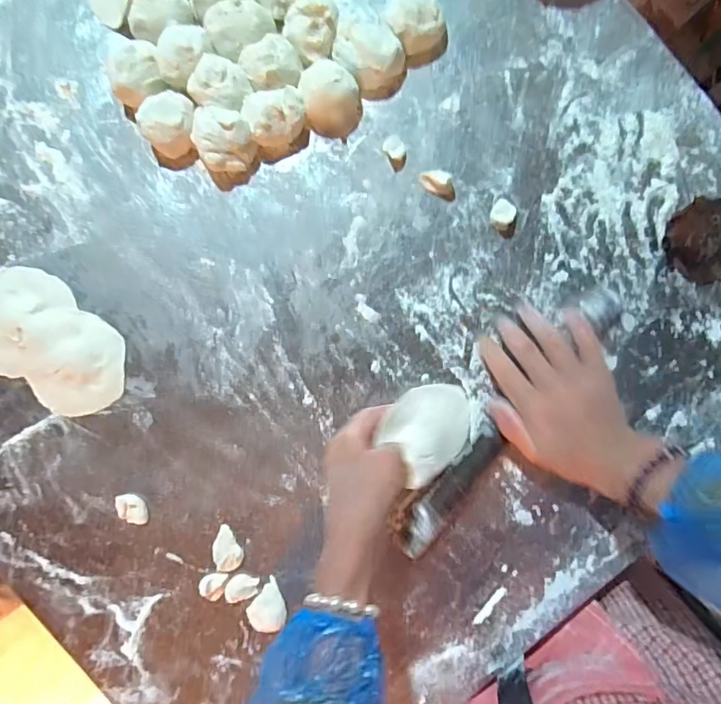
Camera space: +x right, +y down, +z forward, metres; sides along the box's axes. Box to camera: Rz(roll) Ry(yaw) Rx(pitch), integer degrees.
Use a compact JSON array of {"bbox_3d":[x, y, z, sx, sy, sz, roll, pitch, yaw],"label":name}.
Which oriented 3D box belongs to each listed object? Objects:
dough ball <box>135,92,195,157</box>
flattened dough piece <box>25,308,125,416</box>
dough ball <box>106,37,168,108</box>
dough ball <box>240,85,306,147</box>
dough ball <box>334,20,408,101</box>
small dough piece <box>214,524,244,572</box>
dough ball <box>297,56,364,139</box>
[{"bbox_3d":[-0.173,-0.208,0.464,0.050,0.032,0.045,-40,86,1],"label":"dough ball"},{"bbox_3d":[-0.268,0.011,0.479,0.086,0.012,0.097,5,91,-1],"label":"flattened dough piece"},{"bbox_3d":[-0.202,-0.251,0.462,0.046,0.039,0.047,0,88,3],"label":"dough ball"},{"bbox_3d":[-0.075,-0.211,0.463,0.054,0.038,0.044,-18,87,2],"label":"dough ball"},{"bbox_3d":[0.009,-0.269,0.463,0.049,0.038,0.063,-45,86,0],"label":"dough ball"},{"bbox_3d":[-0.128,0.186,0.484,0.026,0.006,0.041,-17,91,0],"label":"small dough piece"},{"bbox_3d":[-0.027,-0.234,0.466,0.053,0.038,0.064,-15,87,2],"label":"dough ball"}]

